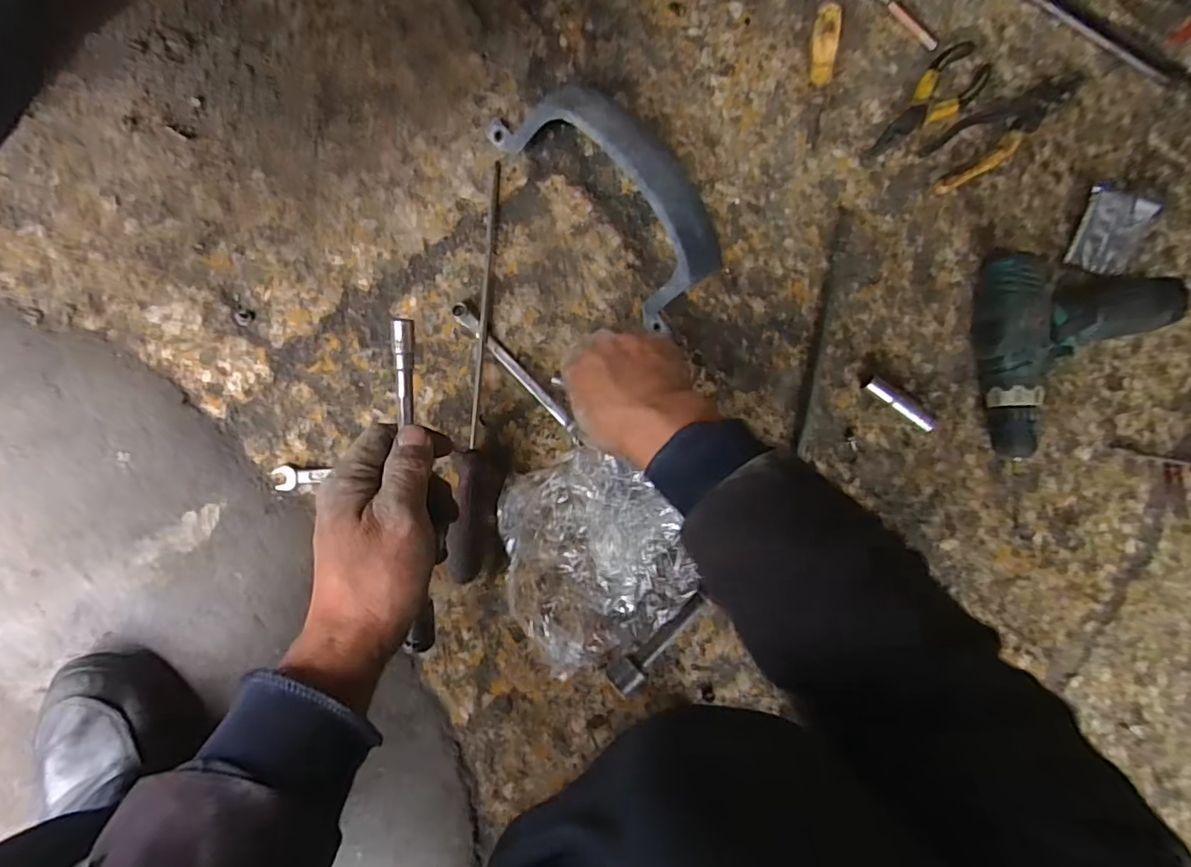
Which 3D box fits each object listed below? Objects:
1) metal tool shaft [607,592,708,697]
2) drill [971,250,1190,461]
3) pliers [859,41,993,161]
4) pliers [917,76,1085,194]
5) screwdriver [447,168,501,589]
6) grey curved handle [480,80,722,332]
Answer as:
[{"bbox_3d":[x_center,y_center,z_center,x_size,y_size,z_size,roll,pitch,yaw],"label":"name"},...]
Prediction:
[{"bbox_3d":[0.057,0.180,0.496,0.107,0.024,0.026,-42,96,-8],"label":"metal tool shaft"},{"bbox_3d":[0.468,-0.069,0.558,0.201,0.055,0.201,7,88,-9],"label":"drill"},{"bbox_3d":[0.321,-0.319,0.551,0.165,0.013,0.050,-42,96,-8],"label":"pliers"},{"bbox_3d":[0.400,-0.298,0.563,0.178,0.024,0.054,-30,94,-9],"label":"pliers"},{"bbox_3d":[-0.098,-0.054,0.473,0.025,0.031,0.345,4,89,-9],"label":"screwdriver"},{"bbox_3d":[0.021,-0.205,0.486,0.105,0.053,0.227,-41,96,-8],"label":"grey curved handle"}]

